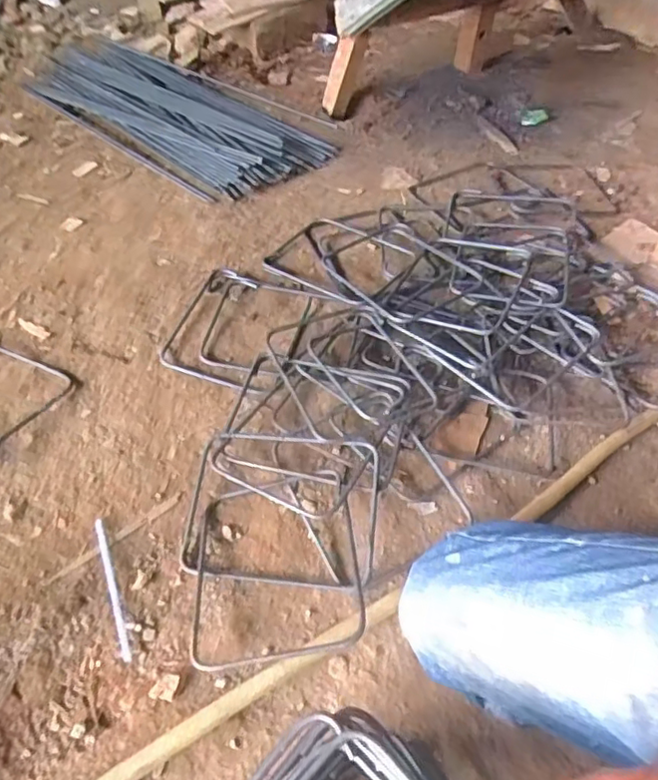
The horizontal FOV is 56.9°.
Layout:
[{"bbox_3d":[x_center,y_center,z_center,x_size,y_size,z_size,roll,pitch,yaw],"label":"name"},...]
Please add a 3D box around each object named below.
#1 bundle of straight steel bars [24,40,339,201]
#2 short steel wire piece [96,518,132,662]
[{"bbox_3d":[-0.362,-0.645,1.352,0.324,0.042,0.812,-37,61,-28],"label":"bundle of straight steel bars"},{"bbox_3d":[-0.240,0.214,0.670,0.011,0.007,0.170,-17,53,-15],"label":"short steel wire piece"}]

